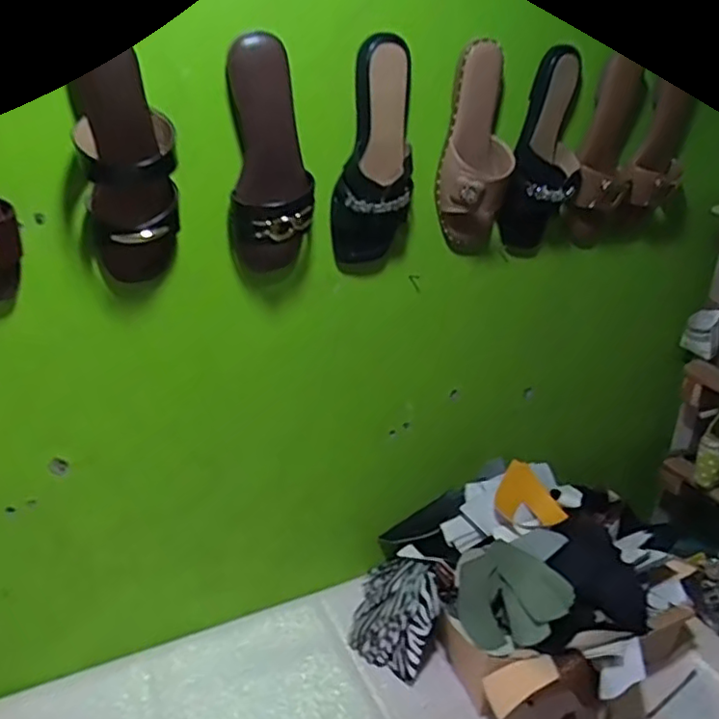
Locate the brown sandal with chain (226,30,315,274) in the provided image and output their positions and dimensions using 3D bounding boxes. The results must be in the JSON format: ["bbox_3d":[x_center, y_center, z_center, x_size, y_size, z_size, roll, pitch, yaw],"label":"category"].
[{"bbox_3d":[-0.097,-0.212,0.691,0.087,0.239,0.067,-2,26,-8],"label":"brown sandal with chain"}]

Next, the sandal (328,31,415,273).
[{"bbox_3d":[0.017,-0.228,0.743,0.098,0.244,0.066,0,25,-3],"label":"sandal"}]

